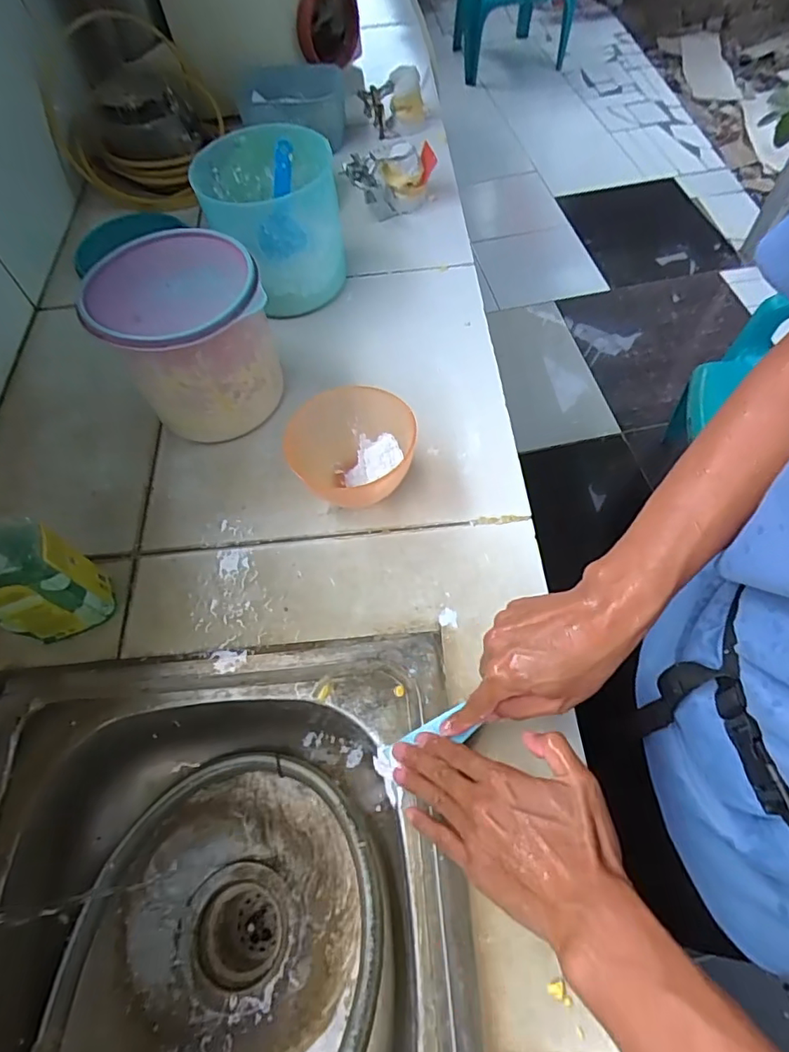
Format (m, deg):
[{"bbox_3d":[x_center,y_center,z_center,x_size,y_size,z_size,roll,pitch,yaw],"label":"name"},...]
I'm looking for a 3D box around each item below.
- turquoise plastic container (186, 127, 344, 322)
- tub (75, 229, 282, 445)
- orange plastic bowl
[{"bbox_3d":[-0.144,-0.382,0.678,0.150,0.149,0.172,-11,61,-2],"label":"turquoise plastic container"},{"bbox_3d":[-0.205,-0.192,0.571,0.149,0.160,0.149,-2,61,3],"label":"tub"},{"bbox_3d":[-0.029,-0.063,0.532,0.103,0.083,0.105,-2,61,3],"label":"orange plastic bowl"}]

